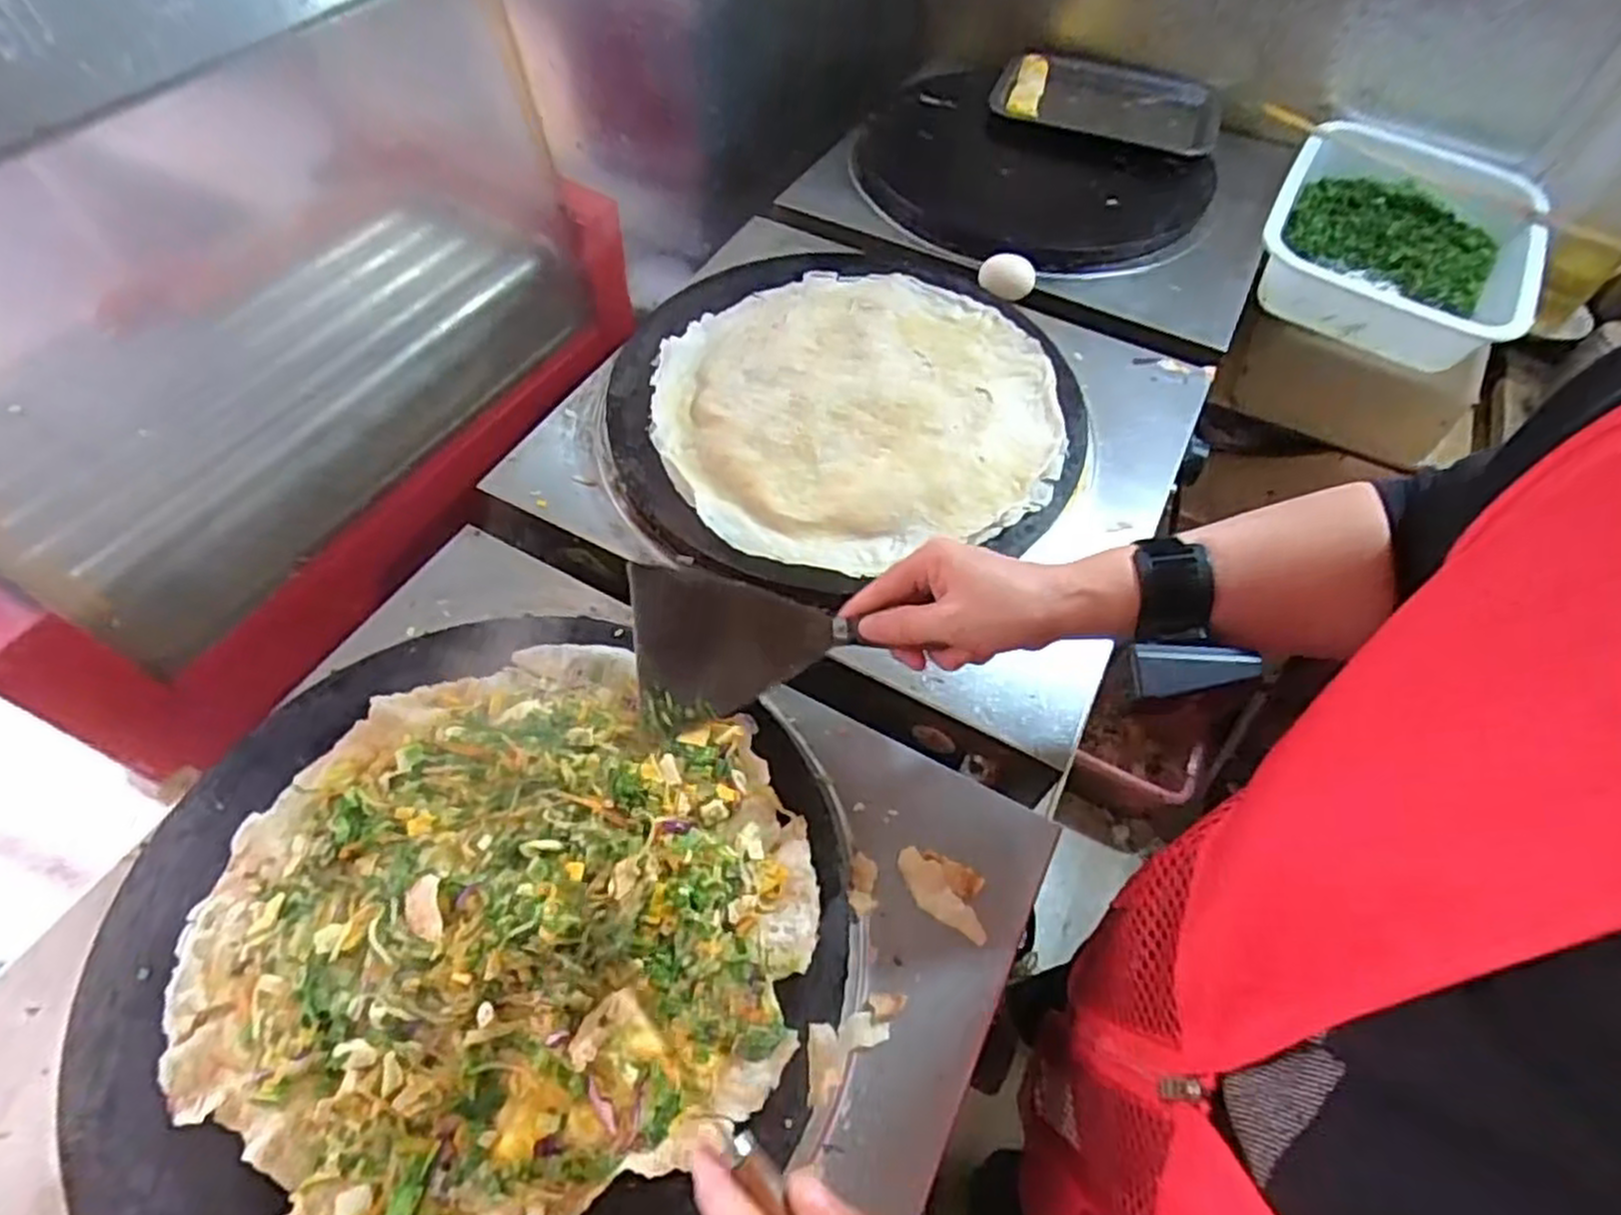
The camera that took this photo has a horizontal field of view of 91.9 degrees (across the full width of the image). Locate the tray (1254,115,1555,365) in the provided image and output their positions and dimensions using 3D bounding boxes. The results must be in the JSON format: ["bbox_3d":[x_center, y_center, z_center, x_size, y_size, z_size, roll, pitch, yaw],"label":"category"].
[{"bbox_3d":[0.628,-0.387,0.845,0.251,0.081,0.336,26,60,14],"label":"tray"}]

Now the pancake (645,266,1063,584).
[{"bbox_3d":[0.036,-0.171,0.642,0.312,0.022,0.312,1,57,-2],"label":"pancake"}]

